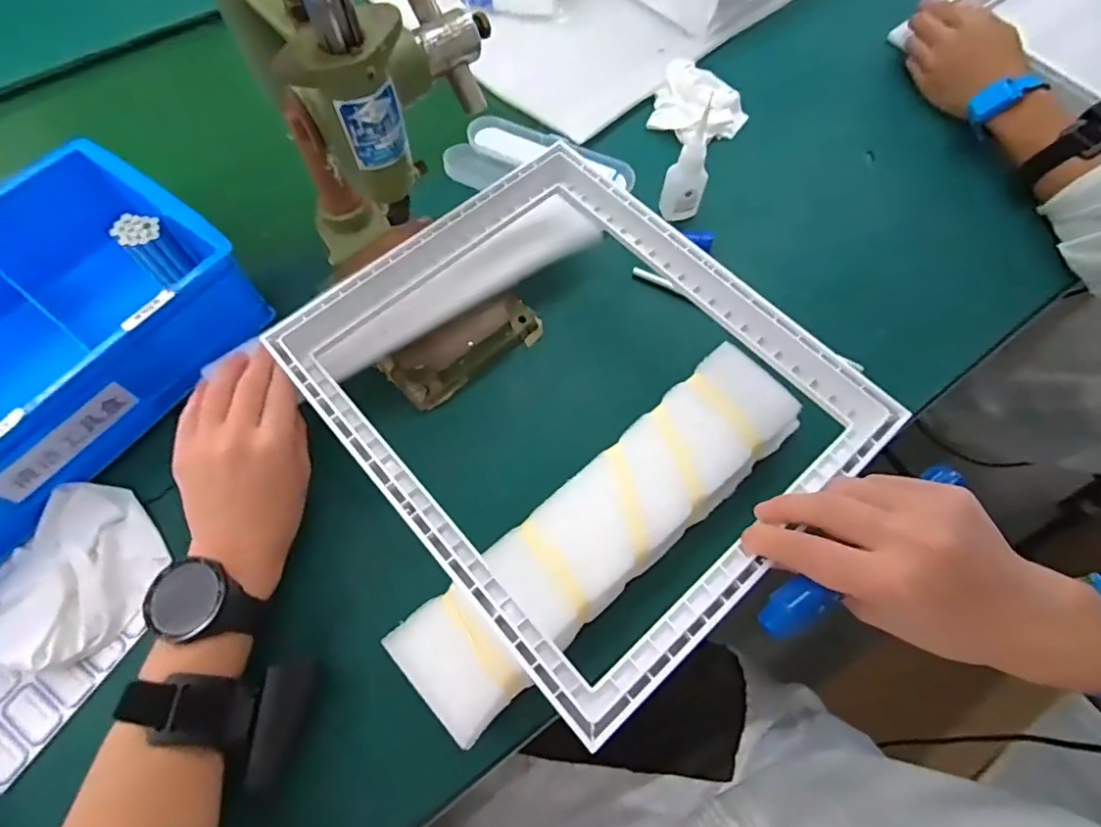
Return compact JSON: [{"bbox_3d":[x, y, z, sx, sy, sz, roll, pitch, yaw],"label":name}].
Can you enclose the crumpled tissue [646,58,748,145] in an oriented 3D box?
[{"bbox_3d":[0.156,-0.320,0.595,0.092,0.031,0.085,18,67,7],"label":"crumpled tissue"}]

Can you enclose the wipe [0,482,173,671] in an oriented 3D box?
[{"bbox_3d":[-0.340,0.115,0.400,0.105,0.023,0.127,29,69,11],"label":"wipe"}]

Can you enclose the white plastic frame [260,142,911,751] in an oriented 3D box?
[{"bbox_3d":[0.015,-0.023,0.378,0.274,0.031,0.325,-39,72,-16],"label":"white plastic frame"}]

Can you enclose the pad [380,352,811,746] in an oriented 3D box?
[{"bbox_3d":[0.035,0.076,0.401,0.312,0.040,0.093,-39,72,-16],"label":"pad"}]

